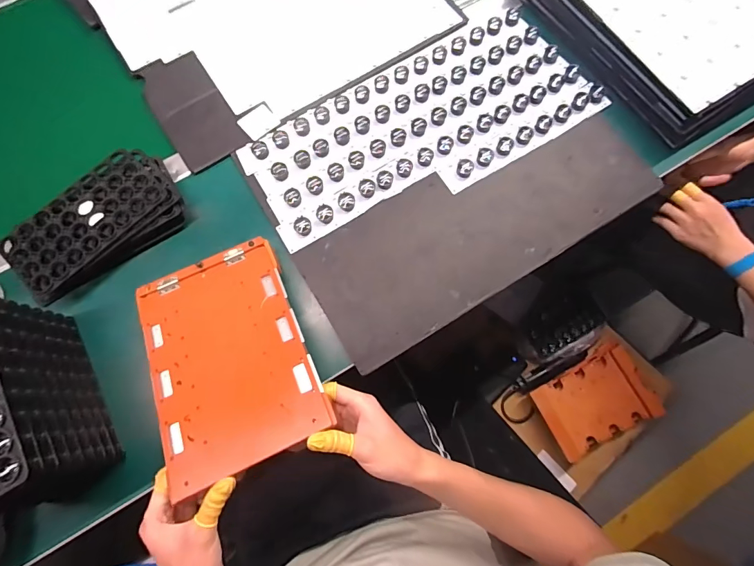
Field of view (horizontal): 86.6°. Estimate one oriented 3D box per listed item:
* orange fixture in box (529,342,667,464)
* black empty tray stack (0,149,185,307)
[{"bbox_3d":[0.524,0.281,0.954,0.264,0.042,0.190,-27,77,-8],"label":"orange fixture in box"},{"bbox_3d":[-0.358,-0.073,0.521,0.213,0.043,0.123,-37,78,-8],"label":"black empty tray stack"}]

